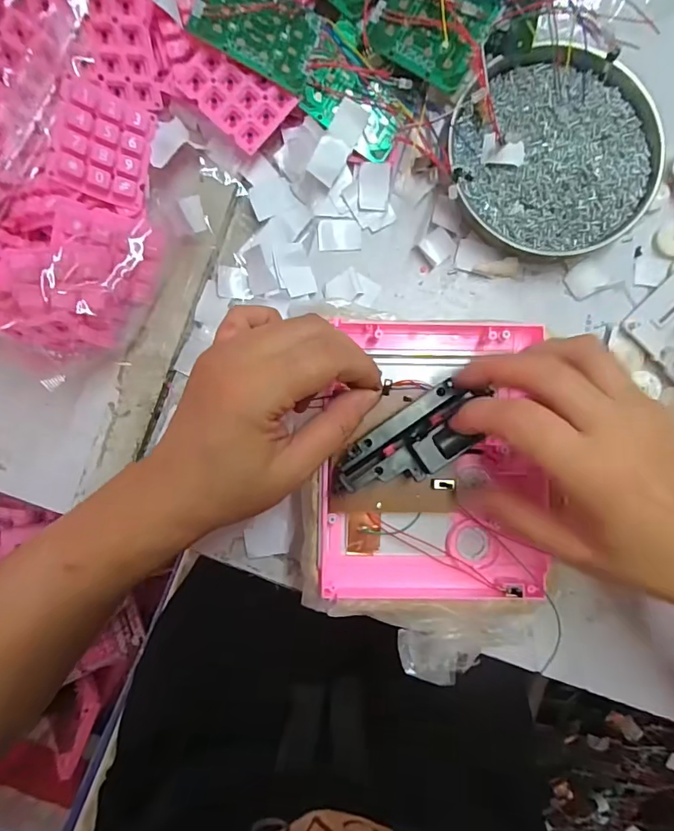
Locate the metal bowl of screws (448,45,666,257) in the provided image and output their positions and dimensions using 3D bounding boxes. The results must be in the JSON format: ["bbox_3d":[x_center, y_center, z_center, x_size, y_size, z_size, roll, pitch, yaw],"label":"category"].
[{"bbox_3d":[0.143,-0.174,0.312,0.132,0.028,0.124,0,89,0],"label":"metal bowl of screws"}]

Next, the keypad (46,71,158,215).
[{"bbox_3d":[-0.133,-0.154,0.271,0.049,0.008,0.058,11,91,-36],"label":"keypad"}]

